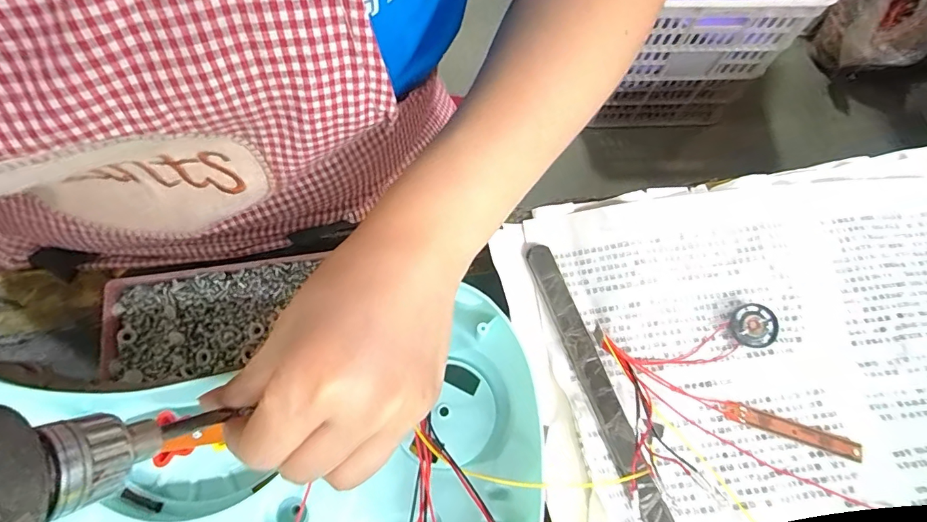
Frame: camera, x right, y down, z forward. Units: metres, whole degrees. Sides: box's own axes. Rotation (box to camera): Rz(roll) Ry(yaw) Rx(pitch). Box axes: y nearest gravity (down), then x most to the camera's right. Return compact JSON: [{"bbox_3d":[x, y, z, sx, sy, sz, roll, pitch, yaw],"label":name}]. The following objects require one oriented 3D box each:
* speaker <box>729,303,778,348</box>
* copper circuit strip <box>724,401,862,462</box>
[{"bbox_3d":[0.186,0.042,0.291,0.027,0.008,0.027,1,72,-3],"label":"speaker"},{"bbox_3d":[0.198,0.102,0.273,0.079,0.004,0.012,18,72,3],"label":"copper circuit strip"}]

